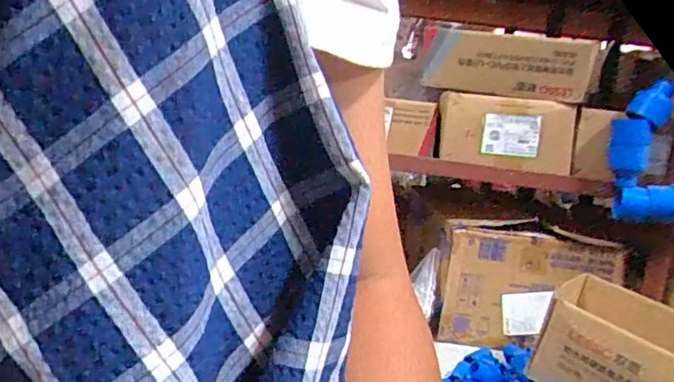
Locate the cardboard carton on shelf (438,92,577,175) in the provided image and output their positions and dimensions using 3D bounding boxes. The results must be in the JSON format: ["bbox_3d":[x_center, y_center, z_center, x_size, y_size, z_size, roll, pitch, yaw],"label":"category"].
[{"bbox_3d":[0.292,-0.101,0.988,0.227,0.114,0.112,8,8,13],"label":"cardboard carton on shelf"}]

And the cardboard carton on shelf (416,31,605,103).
[{"bbox_3d":[0.292,-0.214,0.971,0.266,0.100,0.115,10,9,24],"label":"cardboard carton on shelf"}]

